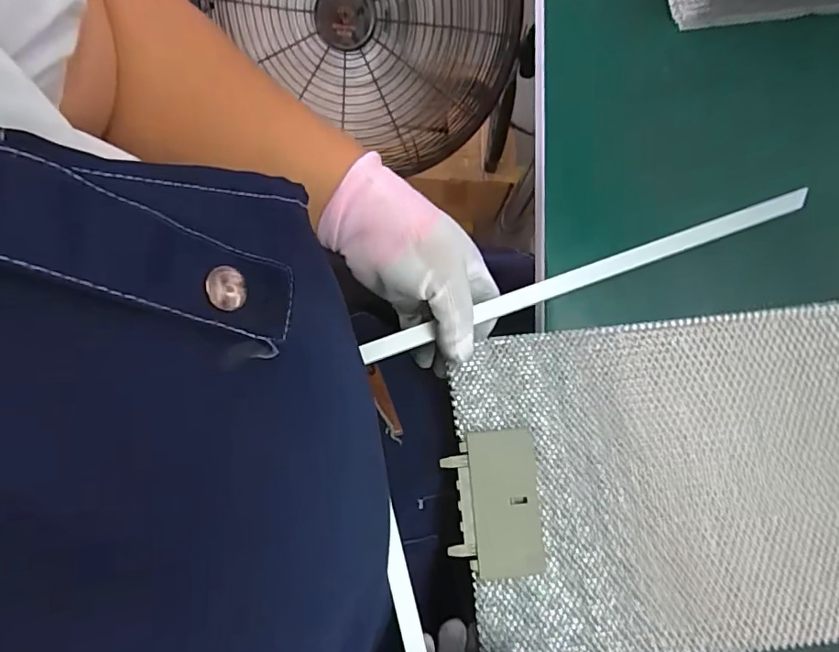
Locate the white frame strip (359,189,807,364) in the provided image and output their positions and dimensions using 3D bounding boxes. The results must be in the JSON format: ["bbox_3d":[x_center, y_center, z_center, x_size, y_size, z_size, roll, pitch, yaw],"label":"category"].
[{"bbox_3d":[0.113,-0.034,0.340,0.316,0.006,0.012,-20,79,-6],"label":"white frame strip"}]

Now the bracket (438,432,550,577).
[{"bbox_3d":[0.046,0.109,0.317,0.055,0.008,0.084,-4,80,-3],"label":"bracket"}]

